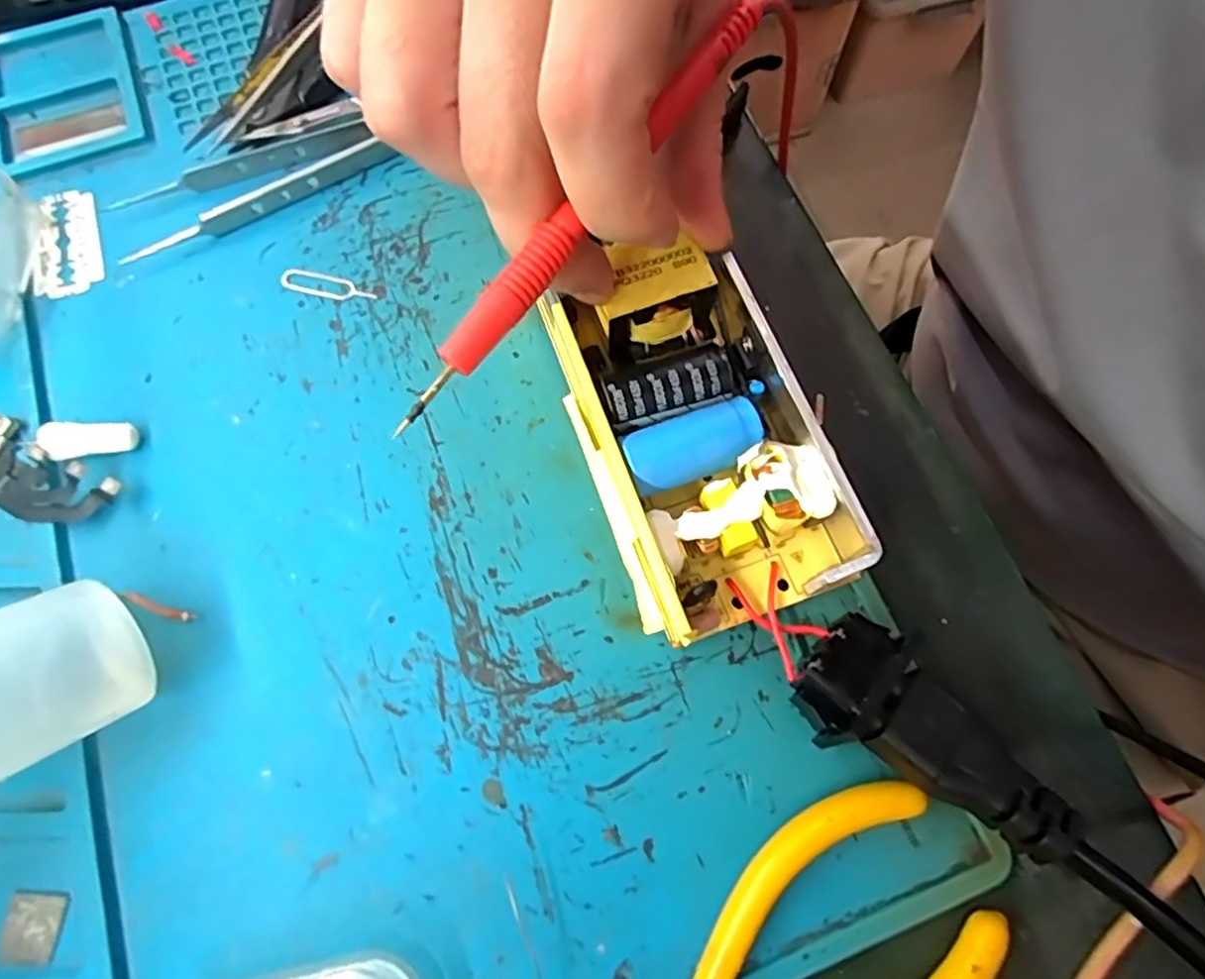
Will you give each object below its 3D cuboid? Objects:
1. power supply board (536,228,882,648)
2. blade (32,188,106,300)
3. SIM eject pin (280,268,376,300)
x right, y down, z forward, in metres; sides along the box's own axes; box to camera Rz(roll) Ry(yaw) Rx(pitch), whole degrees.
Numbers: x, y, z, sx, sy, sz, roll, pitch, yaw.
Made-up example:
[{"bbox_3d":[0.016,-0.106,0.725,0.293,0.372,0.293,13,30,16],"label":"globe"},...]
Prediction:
[{"bbox_3d":[0.025,-0.016,0.178,0.061,0.024,0.101,-18,73,-6],"label":"power supply board"},{"bbox_3d":[-0.180,-0.083,0.214,0.021,0.004,0.040,-19,73,-6],"label":"blade"},{"bbox_3d":[-0.090,-0.067,0.209,0.033,0.004,0.009,14,72,5],"label":"SIM eject pin"}]

